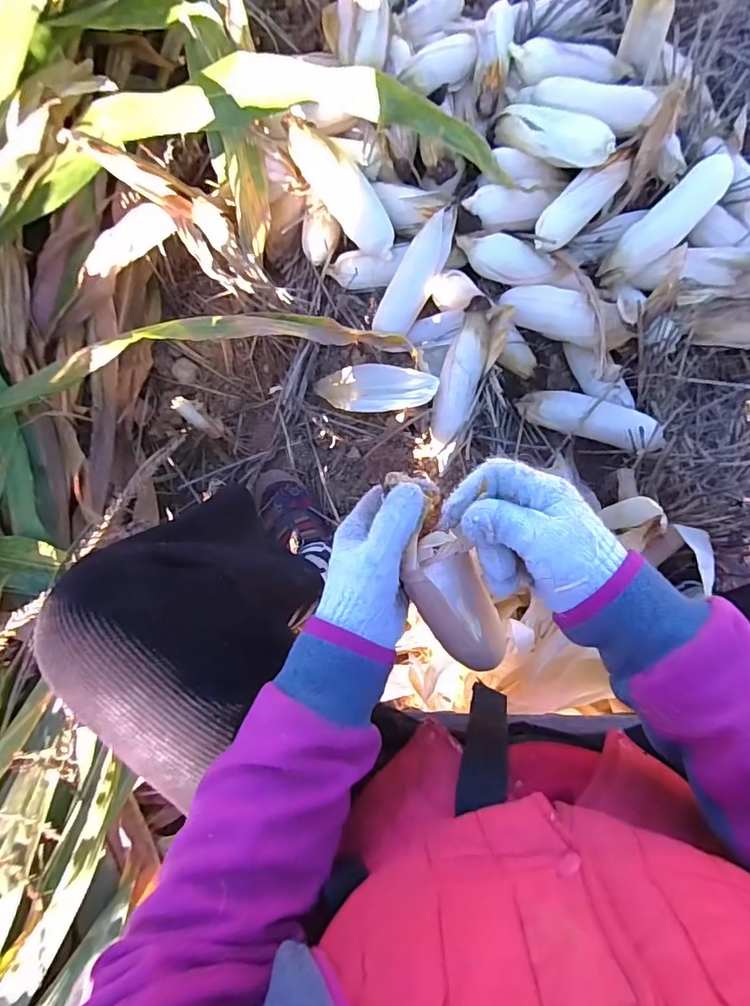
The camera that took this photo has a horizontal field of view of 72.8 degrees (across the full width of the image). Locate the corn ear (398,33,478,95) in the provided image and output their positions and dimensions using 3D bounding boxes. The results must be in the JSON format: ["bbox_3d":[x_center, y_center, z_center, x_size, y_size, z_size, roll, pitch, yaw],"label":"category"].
[{"bbox_3d":[0.095,-0.671,0.793,0.156,0.049,0.058,-38,80,-18],"label":"corn ear"}]

